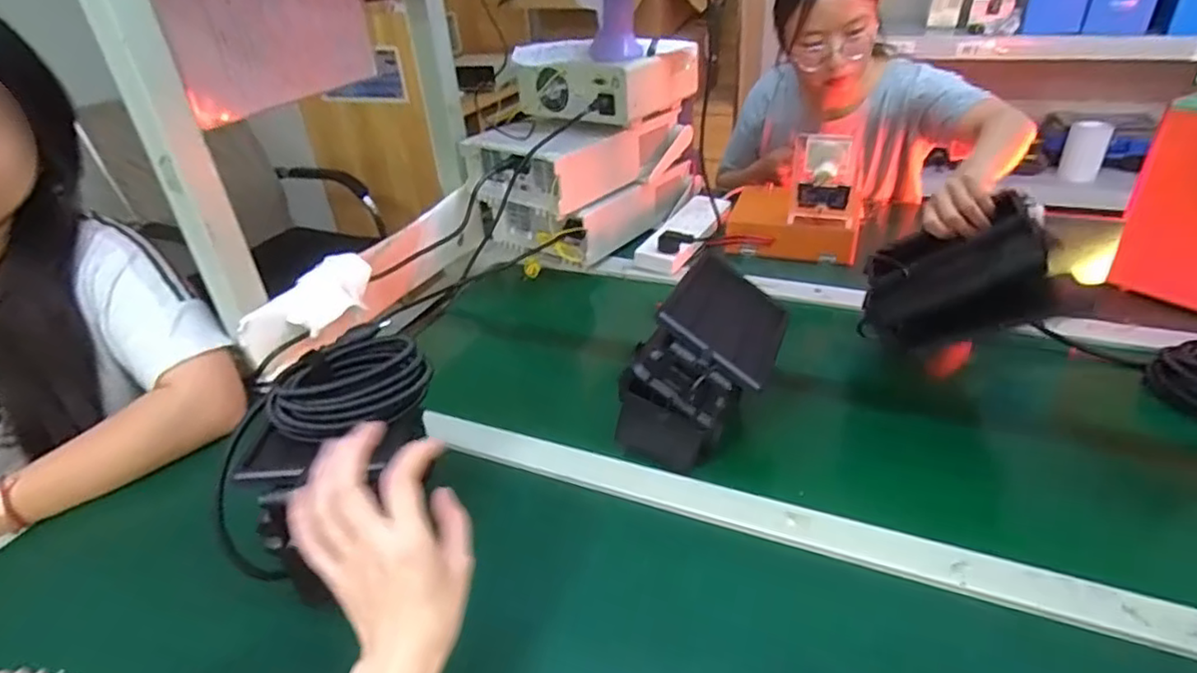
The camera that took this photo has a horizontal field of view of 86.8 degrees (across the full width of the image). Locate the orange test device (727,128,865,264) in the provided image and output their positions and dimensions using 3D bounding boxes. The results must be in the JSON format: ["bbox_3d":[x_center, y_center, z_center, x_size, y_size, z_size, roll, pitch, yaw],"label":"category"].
[{"bbox_3d":[0.334,-0.242,1.061,0.210,0.197,0.163,11,36,22],"label":"orange test device"}]

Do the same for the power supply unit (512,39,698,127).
[{"bbox_3d":[-0.001,-0.435,1.072,0.252,0.092,0.217,23,42,35],"label":"power supply unit"}]

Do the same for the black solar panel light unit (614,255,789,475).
[{"bbox_3d":[0.113,0.026,0.658,0.128,0.164,0.188,14,37,26],"label":"black solar panel light unit"}]

